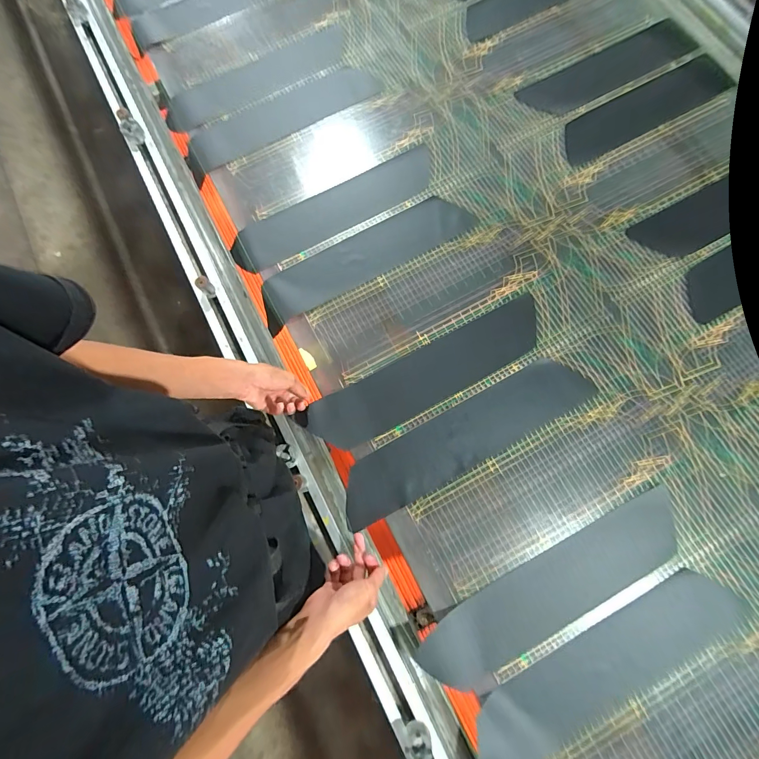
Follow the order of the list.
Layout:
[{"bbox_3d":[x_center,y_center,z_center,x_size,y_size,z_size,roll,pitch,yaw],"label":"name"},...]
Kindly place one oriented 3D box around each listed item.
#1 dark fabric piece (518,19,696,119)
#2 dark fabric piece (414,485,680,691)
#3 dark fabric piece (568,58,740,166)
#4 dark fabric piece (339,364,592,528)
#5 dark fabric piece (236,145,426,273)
[{"bbox_3d":[0.515,-0.704,0.823,0.422,0.014,0.116,-29,78,-6],"label":"dark fabric piece"},{"bbox_3d":[0.283,0.322,0.558,0.445,0.029,0.106,-28,80,-6],"label":"dark fabric piece"},{"bbox_3d":[0.577,-0.592,0.792,0.437,0.012,0.109,-28,78,-6],"label":"dark fabric piece"},{"bbox_3d":[0.148,0.095,0.621,0.461,0.014,0.099,-27,75,-8],"label":"dark fabric piece"},{"bbox_3d":[-0.087,-0.343,0.728,0.441,0.007,0.099,-27,78,-6],"label":"dark fabric piece"}]

